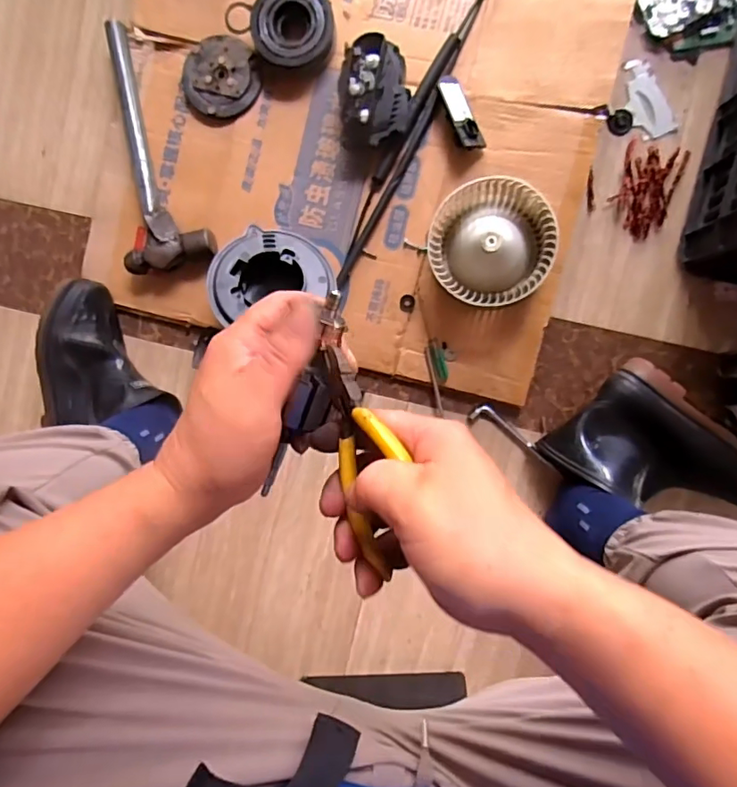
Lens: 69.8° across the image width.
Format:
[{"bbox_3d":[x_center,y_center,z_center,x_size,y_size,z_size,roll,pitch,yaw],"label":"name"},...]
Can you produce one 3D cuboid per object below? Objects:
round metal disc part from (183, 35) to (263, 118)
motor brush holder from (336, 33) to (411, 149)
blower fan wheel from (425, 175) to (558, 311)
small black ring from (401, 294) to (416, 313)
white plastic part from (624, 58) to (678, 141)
[{"bbox_3d":[-0.197,-0.422,0.706,0.098,0.015,0.105,0,90,9],"label":"round metal disc part"},{"bbox_3d":[0.007,-0.369,0.661,0.087,0.066,0.119,-4,93,6],"label":"motor brush holder"},{"bbox_3d":[0.146,-0.175,0.636,0.138,0.070,0.139,0,93,6],"label":"blower fan wheel"},{"bbox_3d":[0.051,-0.118,0.690,0.020,0.004,0.023,-1,90,9],"label":"small black ring"},{"bbox_3d":[0.344,-0.366,0.656,0.042,0.008,0.100,-23,87,8],"label":"white plastic part"}]

